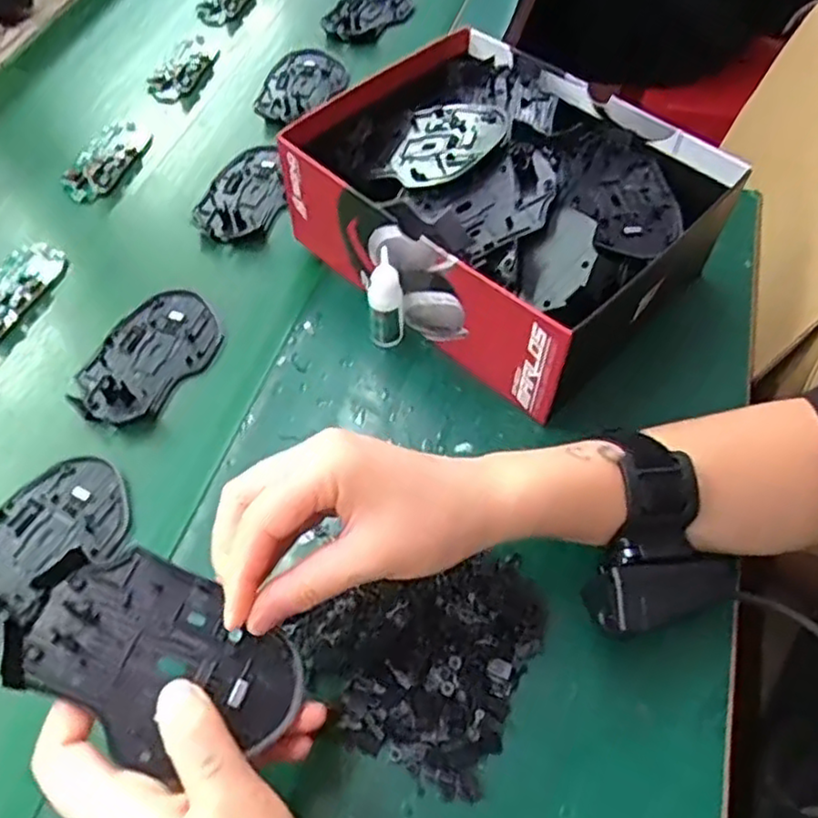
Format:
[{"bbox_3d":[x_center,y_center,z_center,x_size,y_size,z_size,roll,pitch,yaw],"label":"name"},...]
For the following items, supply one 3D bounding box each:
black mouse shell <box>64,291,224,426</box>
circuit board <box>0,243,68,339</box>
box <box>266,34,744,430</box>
[{"bbox_3d":[-0.178,-0.036,0.465,0.074,0.017,0.109,31,62,20],"label":"black mouse shell"},{"bbox_3d":[-0.290,-0.084,0.497,0.048,0.012,0.094,19,59,13],"label":"circuit board"},{"bbox_3d":[0.062,-0.135,0.467,0.227,0.102,0.186,39,65,23],"label":"box"}]

